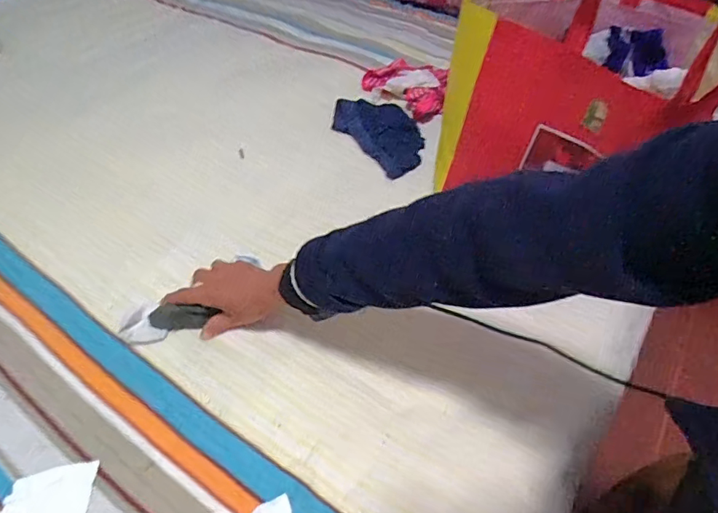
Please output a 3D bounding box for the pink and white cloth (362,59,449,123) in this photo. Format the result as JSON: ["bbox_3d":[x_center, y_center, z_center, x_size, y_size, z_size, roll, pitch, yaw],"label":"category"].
[{"bbox_3d":[0.093,-0.349,0.940,0.182,0.041,0.151,29,55,20],"label":"pink and white cloth"}]

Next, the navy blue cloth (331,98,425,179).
[{"bbox_3d":[0.040,-0.233,0.854,0.120,0.039,0.220,-29,57,-24],"label":"navy blue cloth"}]

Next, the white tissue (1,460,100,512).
[{"bbox_3d":[-0.291,0.232,0.442,0.074,0.005,0.074,-1,50,-3],"label":"white tissue"}]

